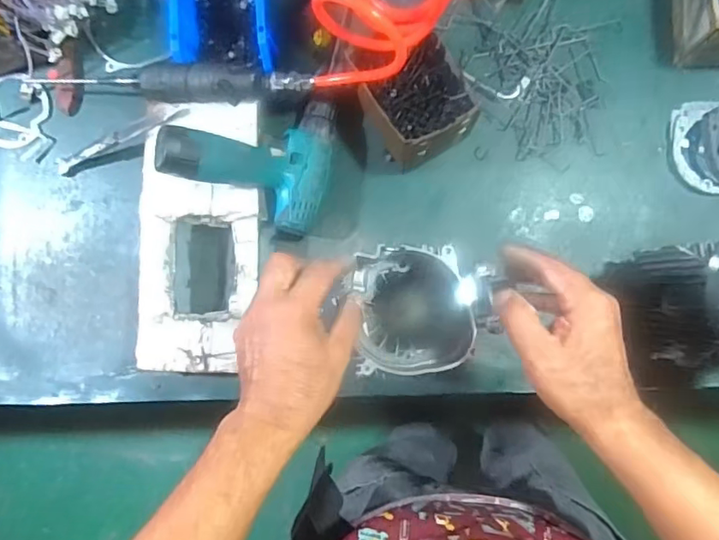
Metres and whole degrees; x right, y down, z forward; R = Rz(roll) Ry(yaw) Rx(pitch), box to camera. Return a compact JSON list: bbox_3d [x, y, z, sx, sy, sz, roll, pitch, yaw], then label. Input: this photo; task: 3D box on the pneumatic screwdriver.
[{"bbox_3d":[-0.221,-0.215,0.641,0.340,0.032,0.035,3,86,5],"label":"pneumatic screwdriver"}]

